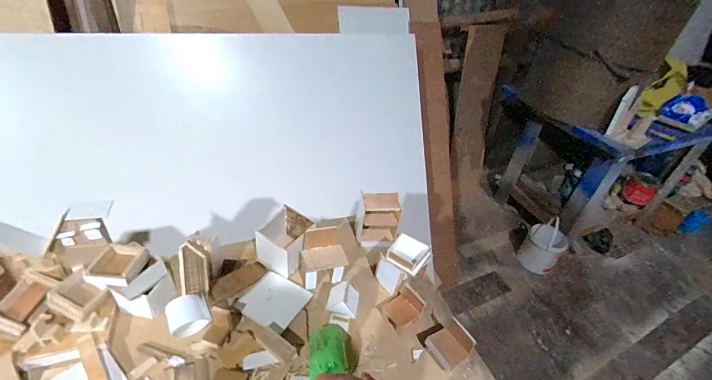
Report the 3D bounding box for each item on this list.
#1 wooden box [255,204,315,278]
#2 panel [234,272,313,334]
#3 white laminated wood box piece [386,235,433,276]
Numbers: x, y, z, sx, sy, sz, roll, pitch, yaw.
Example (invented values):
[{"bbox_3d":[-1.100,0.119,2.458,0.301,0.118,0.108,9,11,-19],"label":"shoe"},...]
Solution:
[{"bbox_3d":[-0.137,0.100,0.682,0.086,0.082,0.094,22,39,19],"label":"wooden box"},{"bbox_3d":[-0.145,0.196,0.615,0.102,0.011,0.095,21,39,18],"label":"panel"},{"bbox_3d":[0.097,0.120,0.647,0.069,0.024,0.068,28,42,25],"label":"white laminated wood box piece"}]

